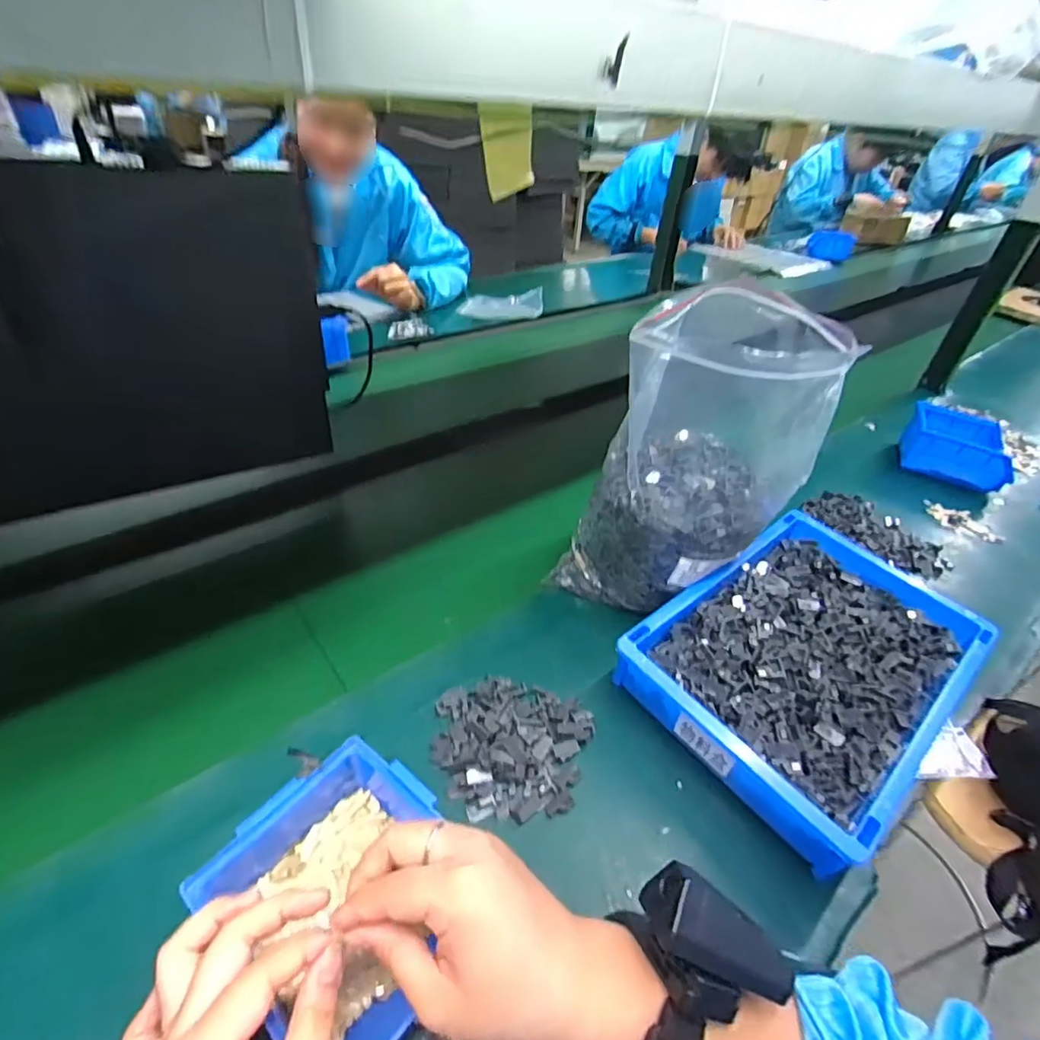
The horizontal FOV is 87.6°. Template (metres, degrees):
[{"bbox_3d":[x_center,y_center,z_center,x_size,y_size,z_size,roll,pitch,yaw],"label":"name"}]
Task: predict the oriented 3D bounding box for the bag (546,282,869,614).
[{"bbox_3d":[0.166,-0.047,0.510,0.197,0.273,0.151,-26,49,-33],"label":"bag"}]

